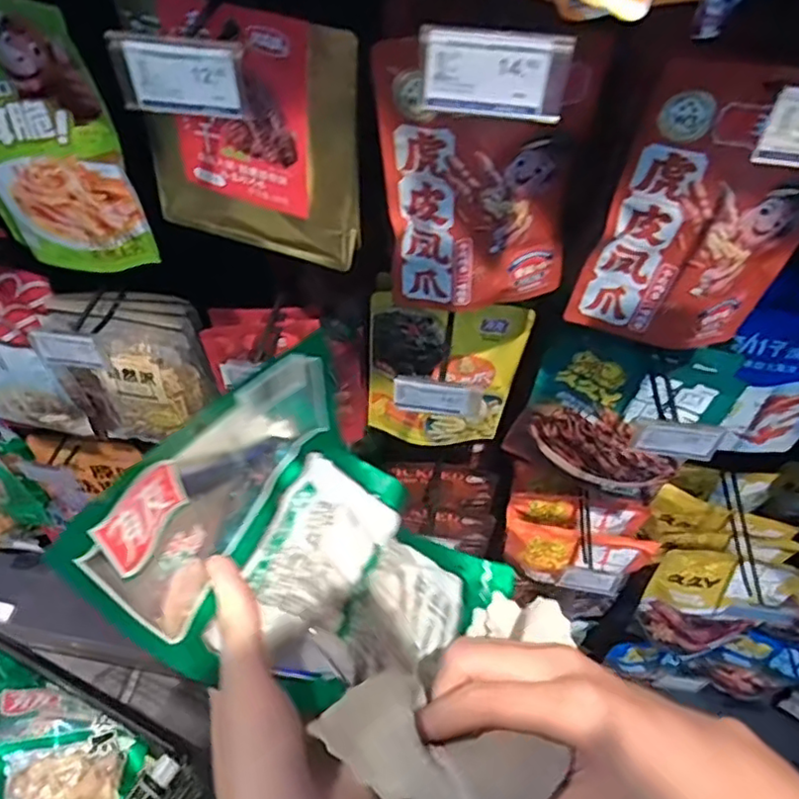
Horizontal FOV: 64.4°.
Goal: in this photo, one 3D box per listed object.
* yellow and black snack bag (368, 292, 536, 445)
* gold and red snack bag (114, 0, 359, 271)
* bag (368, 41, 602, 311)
[{"bbox_3d":[0.052,-0.025,0.778,0.180,0.227,0.039,5,54,2],"label":"yellow and black snack bag"},{"bbox_3d":[-0.127,-0.212,0.523,0.191,0.194,0.029,17,55,10],"label":"gold and red snack bag"},{"bbox_3d":[0.068,-0.169,0.520,0.167,0.218,0.036,-5,54,-6],"label":"bag"}]

